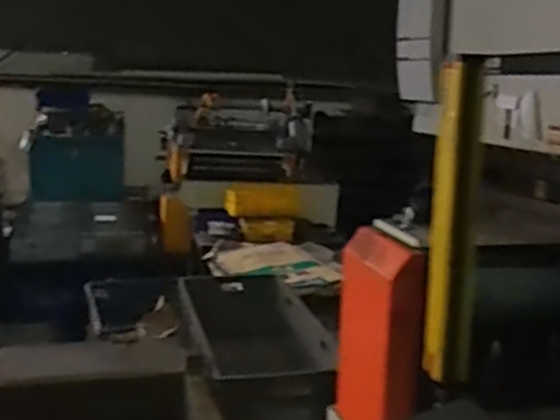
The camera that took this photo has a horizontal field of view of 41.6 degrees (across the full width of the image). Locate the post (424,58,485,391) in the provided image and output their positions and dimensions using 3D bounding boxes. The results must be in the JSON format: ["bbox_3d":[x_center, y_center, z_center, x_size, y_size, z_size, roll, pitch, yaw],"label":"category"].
[{"bbox_3d":[0.270,0.029,1.148,0.072,0.485,0.041,5,10,19],"label":"post"}]

